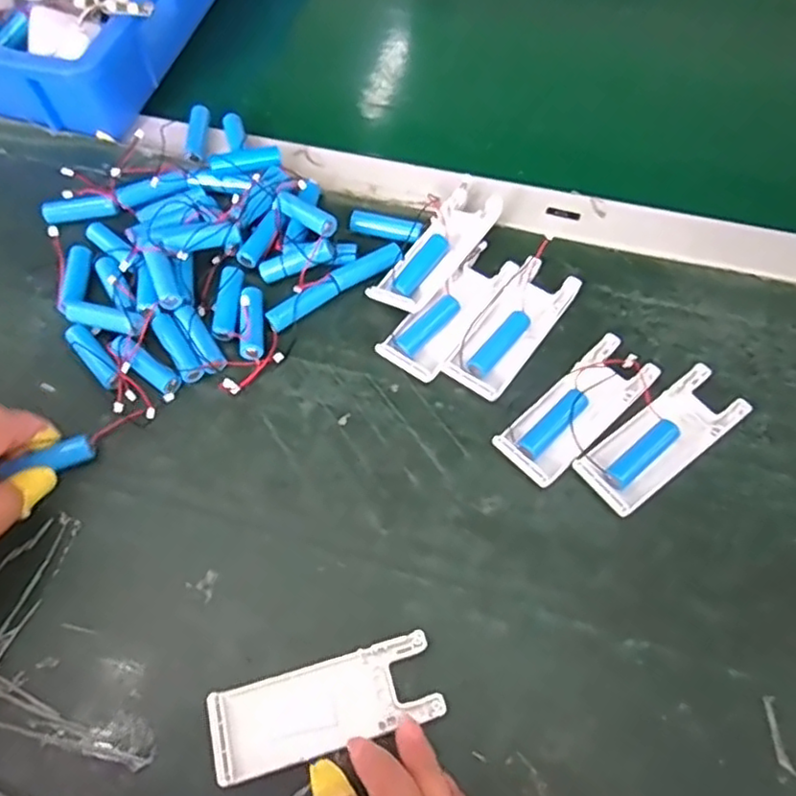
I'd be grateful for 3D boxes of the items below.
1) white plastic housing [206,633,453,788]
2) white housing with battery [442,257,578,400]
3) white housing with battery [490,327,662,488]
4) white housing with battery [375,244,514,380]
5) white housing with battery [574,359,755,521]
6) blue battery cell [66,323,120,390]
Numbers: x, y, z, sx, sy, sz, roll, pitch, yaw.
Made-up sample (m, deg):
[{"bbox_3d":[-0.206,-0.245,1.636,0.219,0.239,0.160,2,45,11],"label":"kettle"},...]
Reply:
[{"bbox_3d":[-0.034,0.146,0.308,0.105,0.010,0.040,-15,63,-9],"label":"white plastic housing"},{"bbox_3d":[0.071,-0.045,0.409,0.041,0.011,0.102,33,67,17],"label":"white housing with battery"},{"bbox_3d":[0.105,0.006,0.379,0.103,0.014,0.039,-40,69,-18],"label":"white housing with battery"},{"bbox_3d":[0.034,-0.055,0.414,0.037,0.013,0.104,36,68,18],"label":"white housing with battery"},{"bbox_3d":[0.151,0.023,0.372,0.102,0.012,0.040,-34,67,-16],"label":"white housing with battery"},{"bbox_3d":[-0.186,-0.024,0.401,0.014,0.015,0.048,-40,68,-18],"label":"blue battery cell"}]

